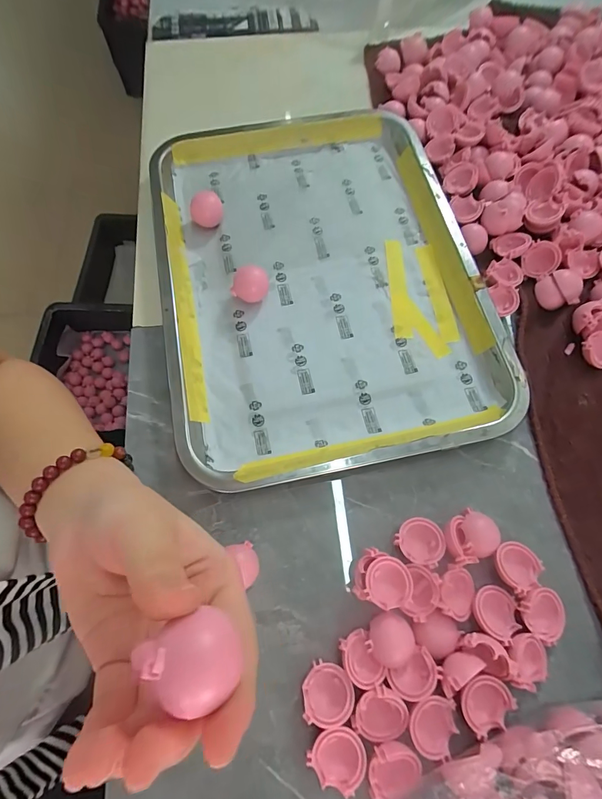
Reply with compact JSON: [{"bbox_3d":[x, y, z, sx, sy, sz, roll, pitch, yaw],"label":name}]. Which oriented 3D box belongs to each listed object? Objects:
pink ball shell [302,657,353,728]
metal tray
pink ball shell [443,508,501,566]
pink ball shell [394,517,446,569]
[{"bbox_3d":[0.016,0.174,0.227,0.028,0.015,0.030,0,69,-1],"label":"pink ball shell"},{"bbox_3d":[0.012,-0.113,0.329,0.258,0.022,0.346,-11,69,-5],"label":"metal tray"},{"bbox_3d":[0.114,0.092,0.256,0.039,0.020,0.030,-22,71,-9],"label":"pink ball shell"},{"bbox_3d":[0.080,0.095,0.257,0.029,0.019,0.029,0,69,-1],"label":"pink ball shell"}]

